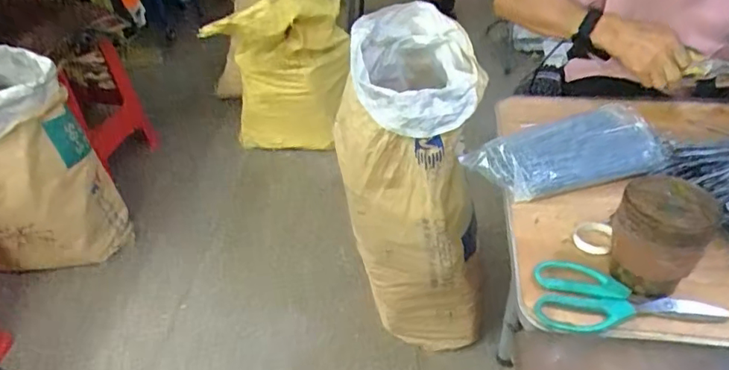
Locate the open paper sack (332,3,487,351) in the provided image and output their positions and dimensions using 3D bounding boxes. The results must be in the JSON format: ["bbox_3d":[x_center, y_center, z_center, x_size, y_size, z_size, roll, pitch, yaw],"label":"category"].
[{"bbox_3d":[0.104,0.031,1.186,0.289,0.660,0.321,1,39,5],"label":"open paper sack"}]

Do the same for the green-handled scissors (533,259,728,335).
[{"bbox_3d":[0.272,0.114,0.580,0.186,0.014,0.089,-2,38,1],"label":"green-handled scissors"}]

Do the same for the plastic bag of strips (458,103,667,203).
[{"bbox_3d":[0.274,-0.044,0.742,0.254,0.042,0.111,-13,40,-12],"label":"plastic bag of strips"}]

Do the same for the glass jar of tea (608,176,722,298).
[{"bbox_3d":[0.304,0.057,0.574,0.086,0.109,0.093,-2,38,1],"label":"glass jar of tea"}]

